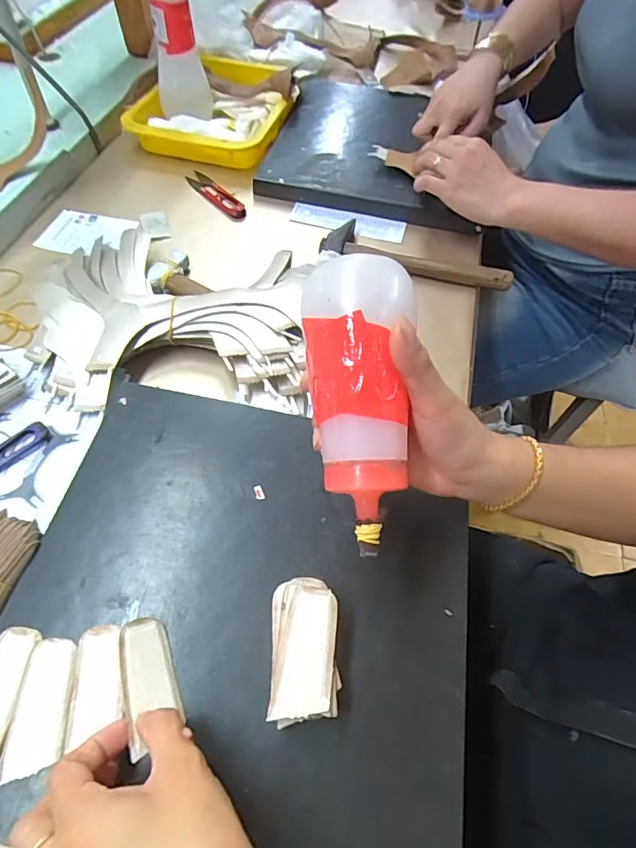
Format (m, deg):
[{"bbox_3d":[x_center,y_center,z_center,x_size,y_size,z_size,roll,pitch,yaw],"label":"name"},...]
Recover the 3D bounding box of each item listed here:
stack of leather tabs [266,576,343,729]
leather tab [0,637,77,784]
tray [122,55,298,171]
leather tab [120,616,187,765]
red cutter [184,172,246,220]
[{"bbox_3d":[-0.009,0.139,0.290,0.039,0.033,0.076,1,57,-3],"label":"stack of leather tabs"},{"bbox_3d":[-0.165,0.167,0.279,0.033,0.004,0.070,-3,57,-5],"label":"leather tab"},{"bbox_3d":[-0.135,-0.452,0.679,0.186,0.048,0.248,18,58,8],"label":"tray"},{"bbox_3d":[-0.101,0.154,0.282,0.033,0.004,0.071,10,47,-46],"label":"leather tab"},{"bbox_3d":[-0.130,-0.296,0.602,0.028,0.013,0.113,-34,65,-22],"label":"red cutter"}]

